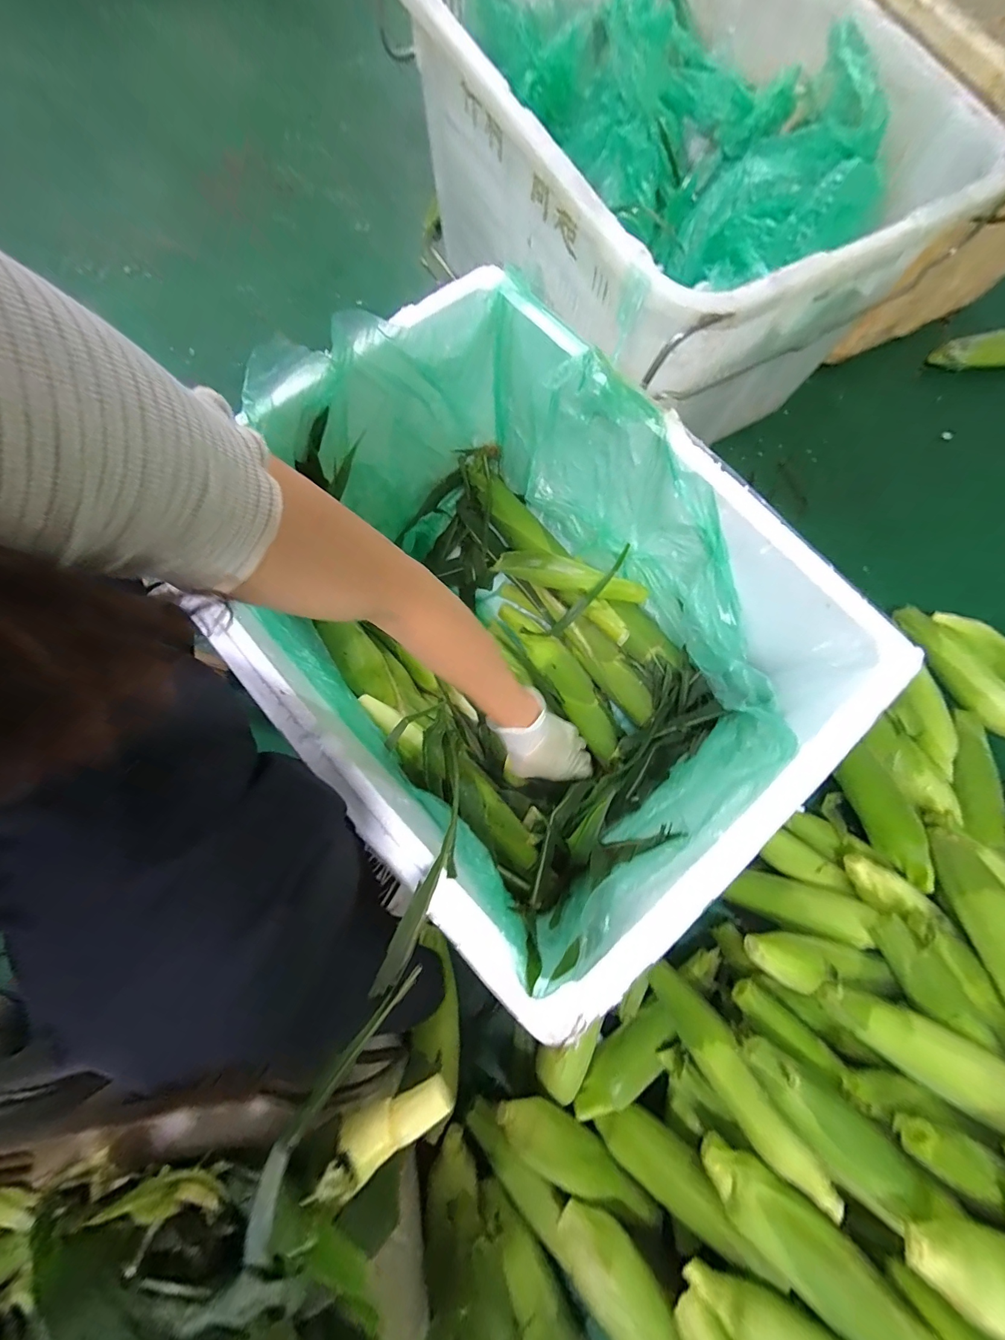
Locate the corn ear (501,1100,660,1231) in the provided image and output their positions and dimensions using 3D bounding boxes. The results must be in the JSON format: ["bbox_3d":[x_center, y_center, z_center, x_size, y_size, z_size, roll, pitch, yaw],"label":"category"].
[{"bbox_3d":[0.090,0.566,0.514,0.225,0.042,0.056,33,78,6],"label":"corn ear"}]

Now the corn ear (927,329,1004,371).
[{"bbox_3d":[0.917,-0.595,0.841,0.211,0.057,0.062,-3,76,-2],"label":"corn ear"}]

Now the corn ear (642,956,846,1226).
[{"bbox_3d":[0.248,0.437,0.485,0.049,0.048,0.230,-34,54,-9],"label":"corn ear"}]

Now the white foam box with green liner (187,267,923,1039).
[{"bbox_3d":[0.002,-0.048,0.529,0.453,0.297,0.589,-43,81,-11],"label":"white foam box with green liner"}]

